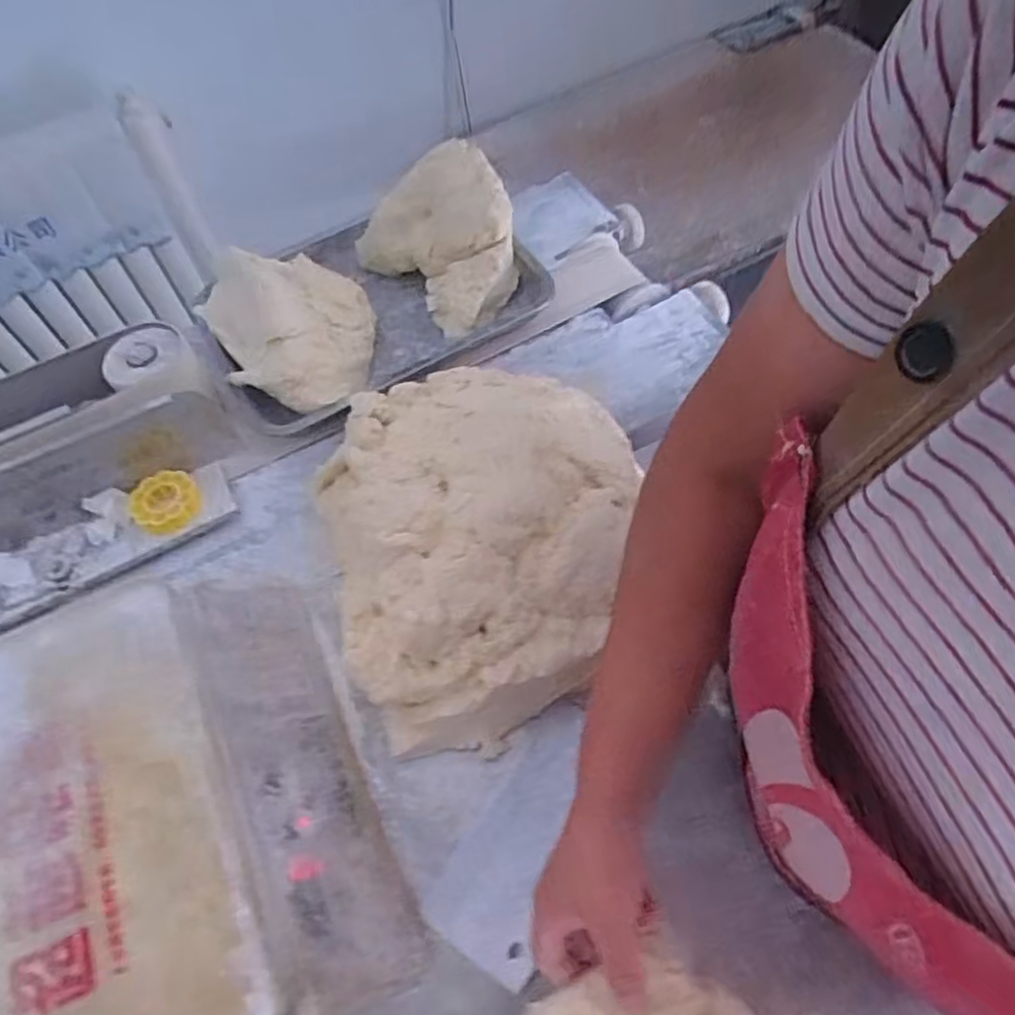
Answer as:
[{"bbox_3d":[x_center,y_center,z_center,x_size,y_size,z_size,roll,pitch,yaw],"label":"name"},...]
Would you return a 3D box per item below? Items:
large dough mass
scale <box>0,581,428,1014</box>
[{"bbox_3d":[-0.023,-0.001,0.608,0.264,0.140,0.325,-19,61,-7],"label":"large dough mass"},{"bbox_3d":[-0.271,0.231,0.517,0.324,0.102,0.343,-23,62,-10],"label":"scale"}]

